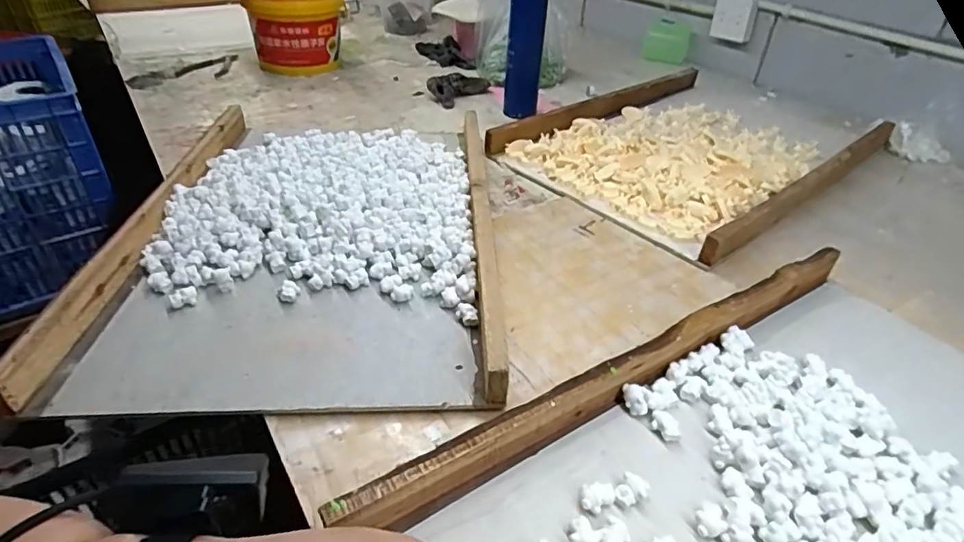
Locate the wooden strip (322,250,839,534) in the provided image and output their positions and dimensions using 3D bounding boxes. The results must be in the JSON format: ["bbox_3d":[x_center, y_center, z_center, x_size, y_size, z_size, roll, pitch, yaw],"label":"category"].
[{"bbox_3d":[0.146,0.084,0.483,0.565,0.045,0.021,-20,43,-27],"label":"wooden strip"}]

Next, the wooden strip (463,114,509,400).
[{"bbox_3d":[-0.001,-0.071,0.666,0.027,0.045,0.556,0,37,-4],"label":"wooden strip"}]

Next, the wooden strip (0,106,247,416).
[{"bbox_3d":[-0.374,-0.068,0.637,0.021,0.049,0.549,0,37,-4],"label":"wooden strip"}]

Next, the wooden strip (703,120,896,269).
[{"bbox_3d":[0.479,-0.126,0.786,0.566,0.047,0.021,-26,46,-33],"label":"wooden strip"}]

